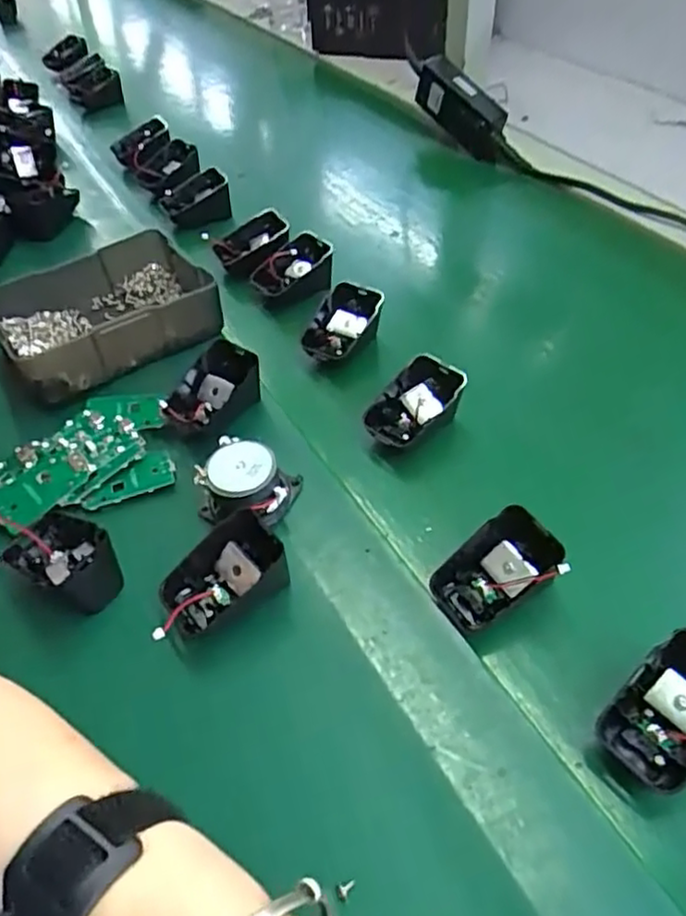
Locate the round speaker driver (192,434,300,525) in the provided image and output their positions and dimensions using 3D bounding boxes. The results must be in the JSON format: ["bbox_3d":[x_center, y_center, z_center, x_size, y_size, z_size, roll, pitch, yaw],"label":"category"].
[{"bbox_3d":[-0.060,0.014,0.423,0.053,0.034,0.051,-2,48,3],"label":"round speaker driver"}]

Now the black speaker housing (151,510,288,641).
[{"bbox_3d":[-0.068,0.065,0.375,0.072,0.041,0.043,-24,51,-16],"label":"black speaker housing"}]

